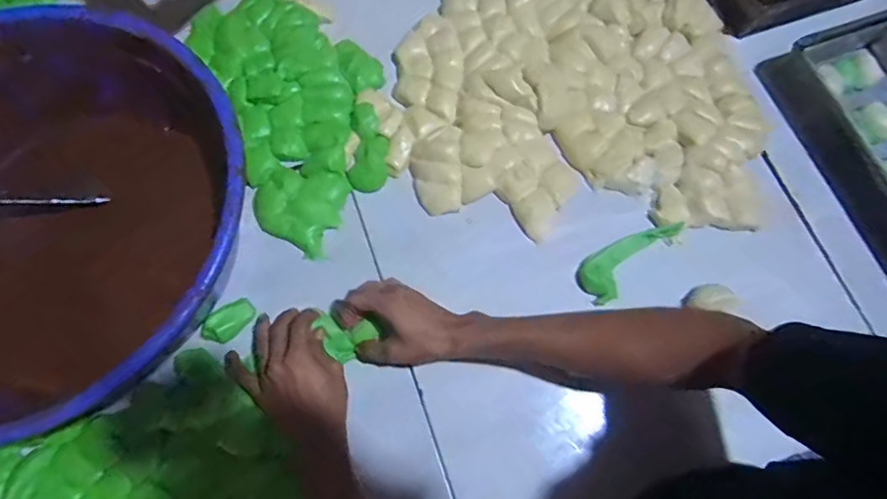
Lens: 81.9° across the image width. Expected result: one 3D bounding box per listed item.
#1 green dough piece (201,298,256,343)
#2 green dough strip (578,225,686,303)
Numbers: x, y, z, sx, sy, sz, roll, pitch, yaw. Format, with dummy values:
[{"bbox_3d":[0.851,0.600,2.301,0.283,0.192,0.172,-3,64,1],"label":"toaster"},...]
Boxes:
[{"bbox_3d":[-0.232,0.079,0.555,0.055,0.014,0.035,-36,75,-11],"label":"green dough piece"},{"bbox_3d":[0.209,0.004,0.588,0.052,0.026,0.126,43,77,13],"label":"green dough strip"}]

